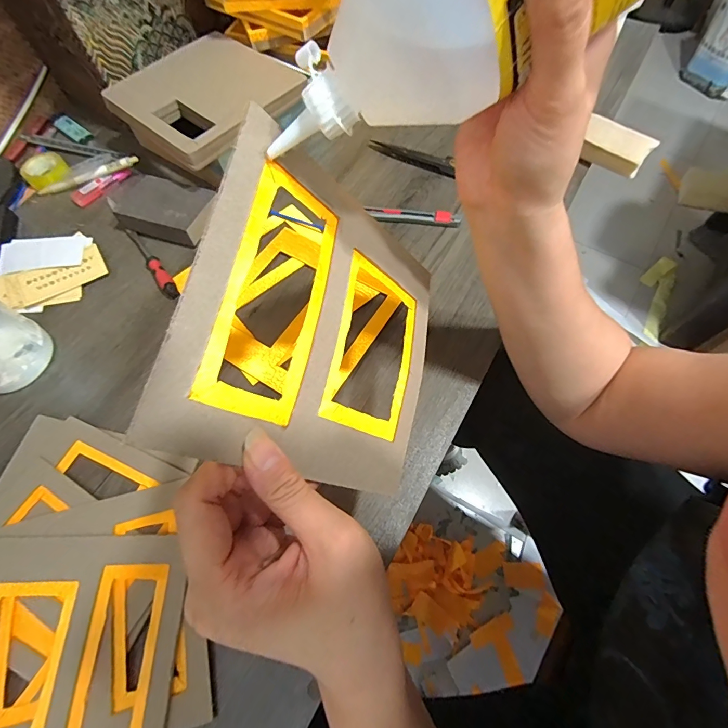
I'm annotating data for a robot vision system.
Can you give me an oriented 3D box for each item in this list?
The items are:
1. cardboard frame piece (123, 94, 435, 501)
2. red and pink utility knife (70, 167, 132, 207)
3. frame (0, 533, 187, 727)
[{"bbox_3d":[-0.016,-0.022,0.222,0.009,0.163,0.167,-3,66,41],"label":"cardboard frame piece"},{"bbox_3d":[-0.333,-0.228,0.497,0.018,0.014,0.076,41,72,19],"label":"red and pink utility knife"},{"bbox_3d":[-0.220,0.212,0.281,0.169,0.006,0.165,-2,64,1],"label":"frame"}]

